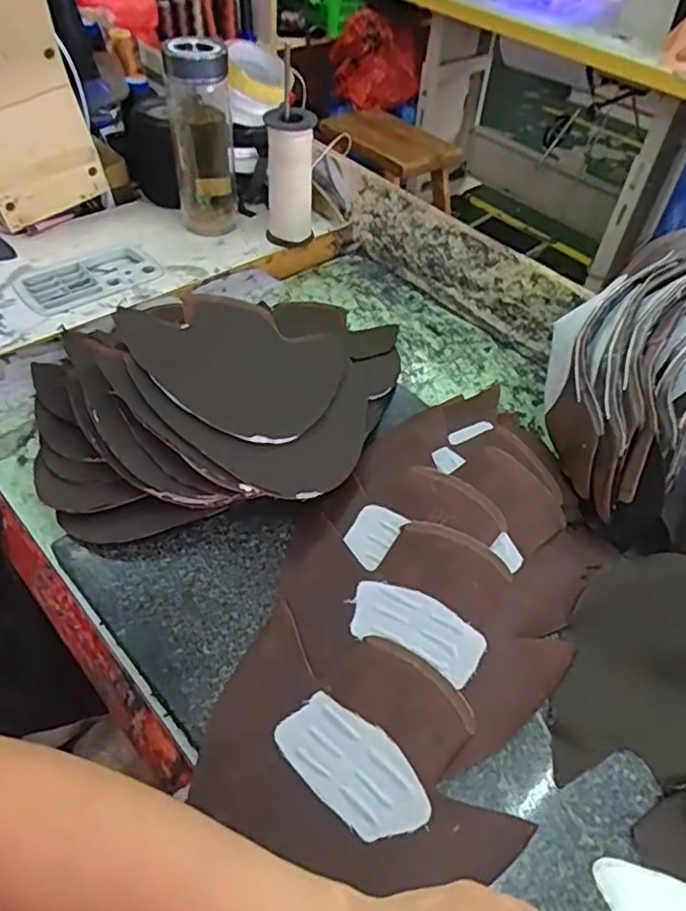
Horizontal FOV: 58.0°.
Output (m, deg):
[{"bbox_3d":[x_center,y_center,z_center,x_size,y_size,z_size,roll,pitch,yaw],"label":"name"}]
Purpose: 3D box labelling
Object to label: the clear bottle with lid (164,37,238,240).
[{"bbox_3d":[-0.170,-0.387,0.748,0.072,0.196,0.077,-6,49,-10],"label":"clear bottle with lid"}]

